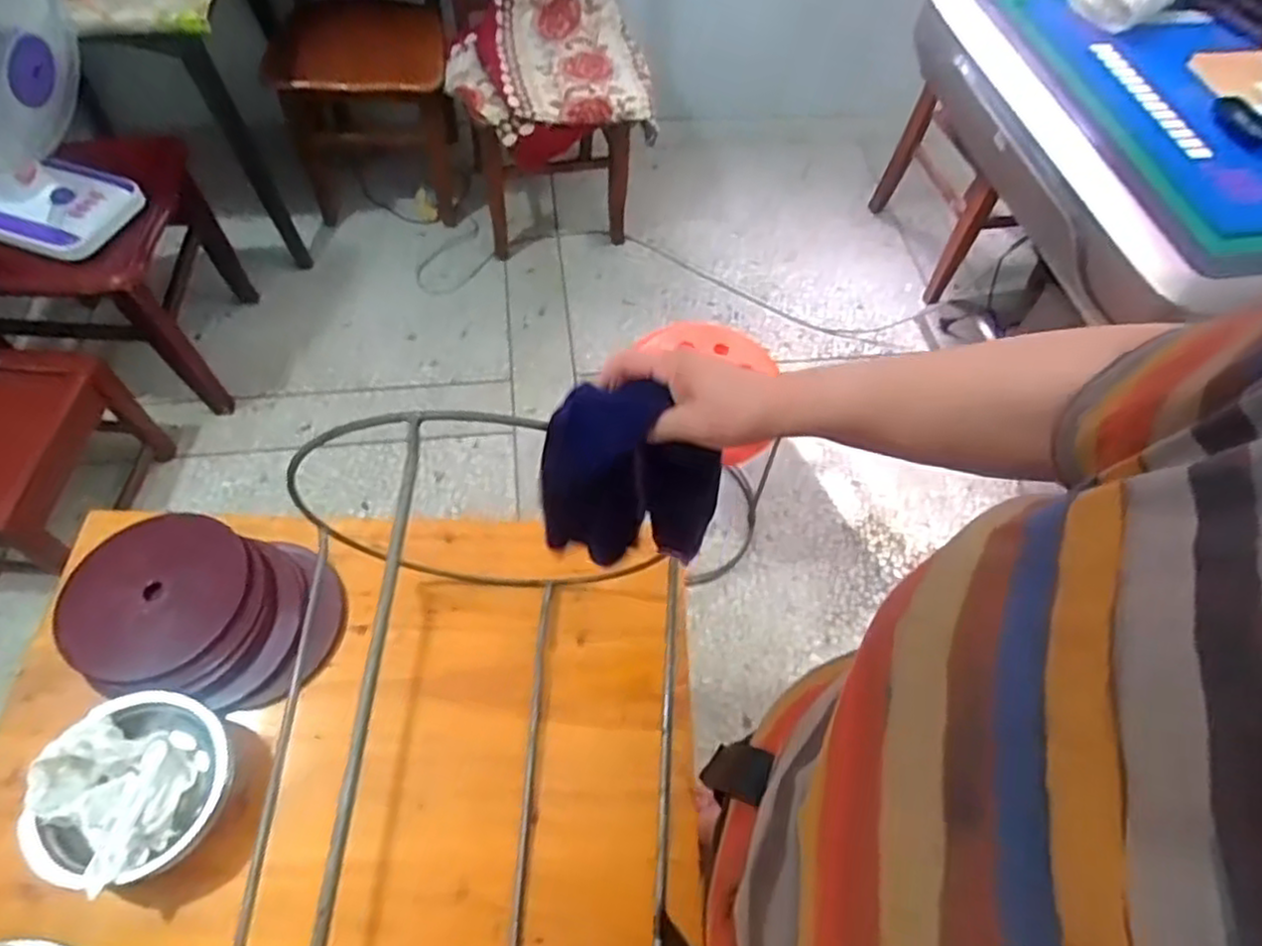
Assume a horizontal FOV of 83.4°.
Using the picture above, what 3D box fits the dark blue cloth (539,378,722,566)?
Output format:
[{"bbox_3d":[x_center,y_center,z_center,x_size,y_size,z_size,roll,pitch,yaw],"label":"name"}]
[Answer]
[{"bbox_3d":[0.002,0.007,0.560,0.139,0.187,0.046,7,58,-1],"label":"dark blue cloth"}]

